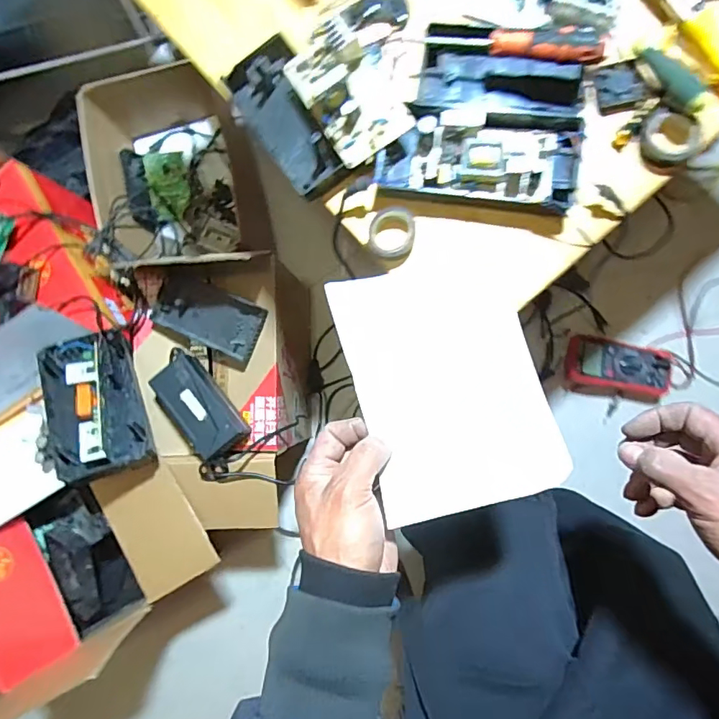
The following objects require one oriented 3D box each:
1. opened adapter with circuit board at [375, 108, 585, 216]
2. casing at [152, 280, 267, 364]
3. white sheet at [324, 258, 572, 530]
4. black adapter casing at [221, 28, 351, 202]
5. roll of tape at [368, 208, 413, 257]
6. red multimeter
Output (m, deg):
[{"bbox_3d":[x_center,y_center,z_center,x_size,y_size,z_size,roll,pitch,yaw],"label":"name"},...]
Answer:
[{"bbox_3d":[0.111,-0.183,0.454,0.183,0.037,0.089,11,88,8],"label":"opened adapter with circuit board"},{"bbox_3d":[-0.238,-0.070,0.772,0.170,0.030,0.089,24,90,8],"label":"casing"},{"bbox_3d":[0.062,0.013,0.357,0.129,0.030,0.186,-16,75,7],"label":"white sheet"},{"bbox_3d":[-0.072,-0.234,0.482,0.071,0.034,0.148,-29,83,4],"label":"black adapter casing"},{"bbox_3d":[0.031,-0.121,0.466,0.043,0.017,0.043,0,86,7],"label":"roll of tape"},{"bbox_3d":[0.497,0.018,0.940,0.190,0.050,0.107,10,88,8],"label":"red multimeter"}]

